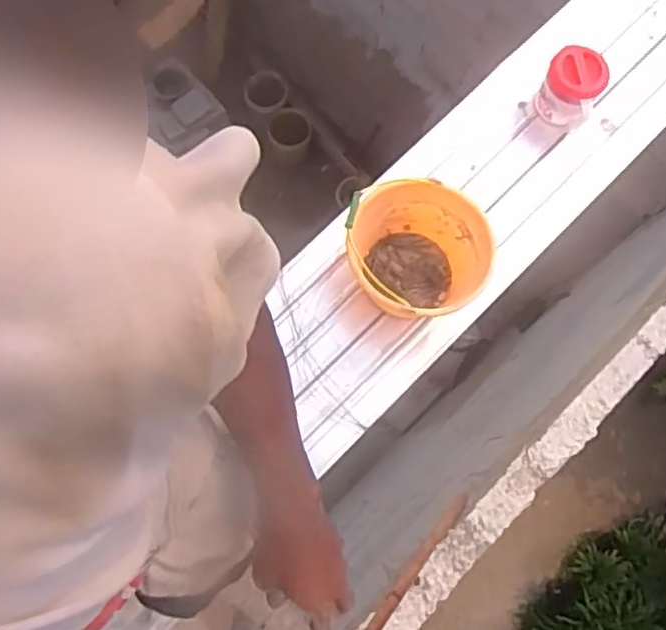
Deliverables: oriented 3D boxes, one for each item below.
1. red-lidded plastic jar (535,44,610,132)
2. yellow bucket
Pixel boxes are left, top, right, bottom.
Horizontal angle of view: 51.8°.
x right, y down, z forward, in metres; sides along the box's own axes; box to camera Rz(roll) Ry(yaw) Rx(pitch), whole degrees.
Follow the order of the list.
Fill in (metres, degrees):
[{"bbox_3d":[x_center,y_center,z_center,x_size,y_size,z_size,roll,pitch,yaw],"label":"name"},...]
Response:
[{"bbox_3d":[0.555,-0.521,1.597,0.142,0.170,0.114,32,77,5],"label":"red-lidded plastic jar"},{"bbox_3d":[0.180,-0.119,1.480,0.293,0.201,0.264,-8,77,-5],"label":"yellow bucket"}]

